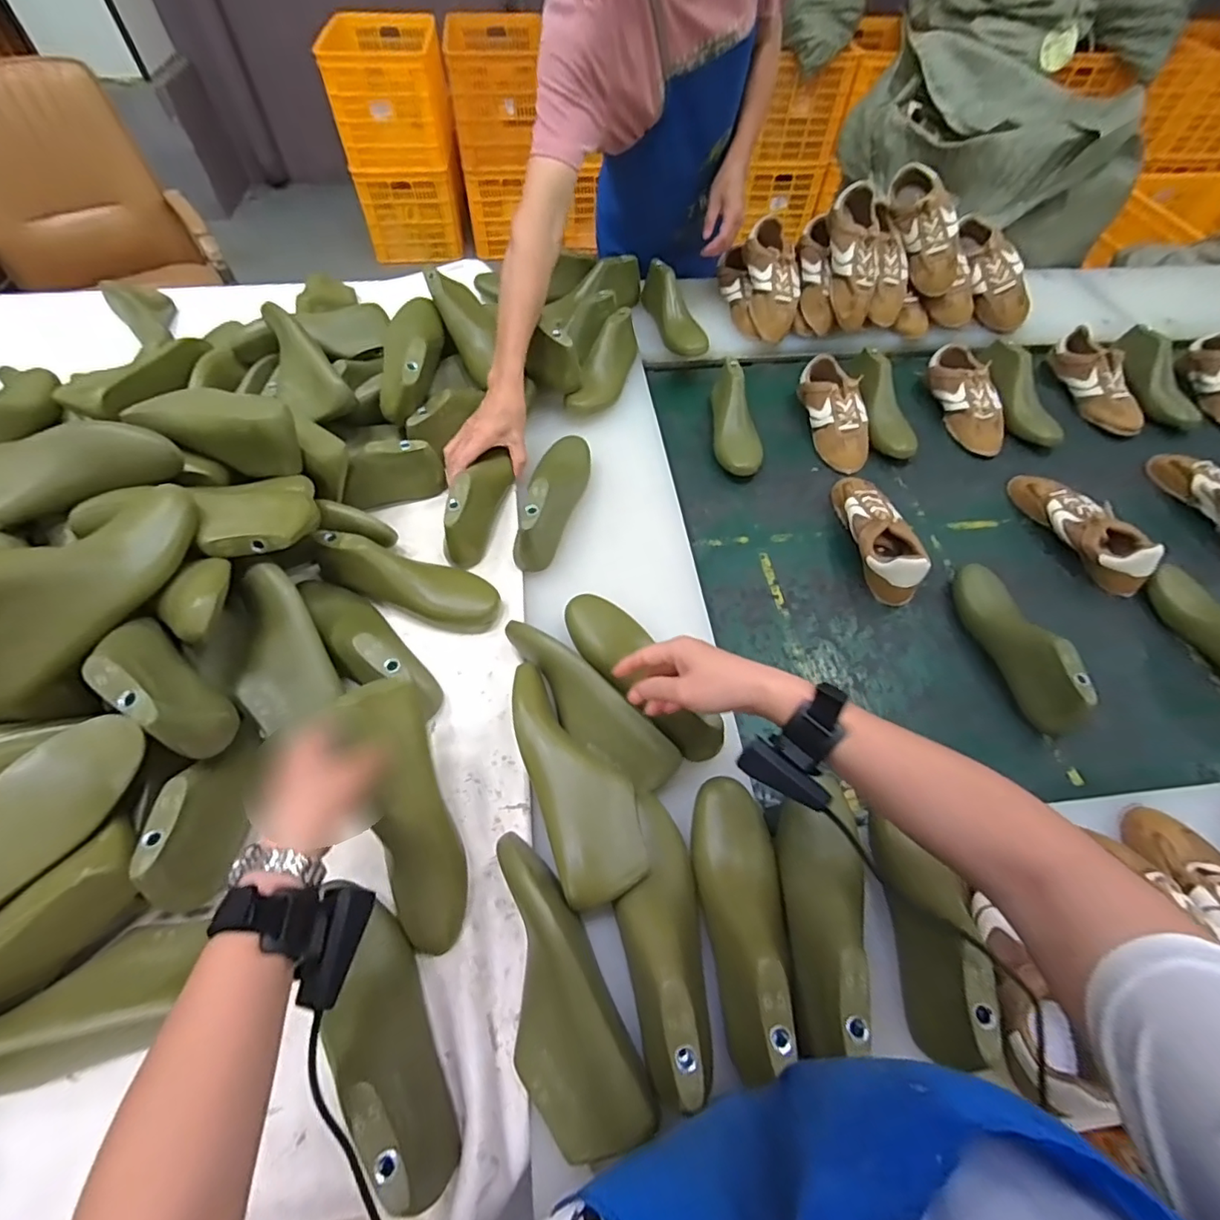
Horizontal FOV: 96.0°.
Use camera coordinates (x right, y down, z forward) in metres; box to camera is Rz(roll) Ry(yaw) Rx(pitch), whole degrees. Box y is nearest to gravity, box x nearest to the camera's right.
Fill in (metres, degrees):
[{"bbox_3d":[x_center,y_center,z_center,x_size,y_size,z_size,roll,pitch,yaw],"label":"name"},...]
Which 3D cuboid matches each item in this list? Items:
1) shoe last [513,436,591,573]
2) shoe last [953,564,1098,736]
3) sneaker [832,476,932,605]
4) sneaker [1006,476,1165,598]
[{"bbox_3d":[-0.075,-0.168,0.738,0.069,0.078,0.227,7,56,3],"label":"shoe last"},{"bbox_3d":[0.511,0.041,0.702,0.072,0.086,0.233,0,56,-2],"label":"shoe last"},{"bbox_3d":[0.381,-0.111,0.792,0.075,0.070,0.213,-5,57,-5],"label":"sneaker"},{"bbox_3d":[0.703,-0.129,0.829,0.072,0.073,0.235,-19,59,-14],"label":"sneaker"}]

